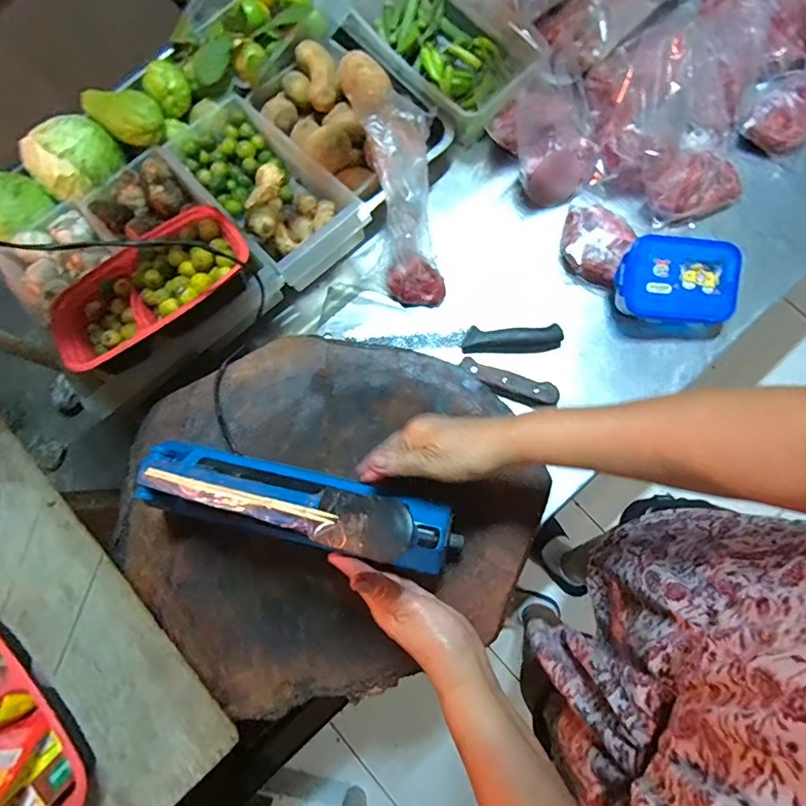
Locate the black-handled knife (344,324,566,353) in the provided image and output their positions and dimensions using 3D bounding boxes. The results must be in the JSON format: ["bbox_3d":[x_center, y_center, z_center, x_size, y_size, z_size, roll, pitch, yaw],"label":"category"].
[{"bbox_3d":[0.071,-0.083,0.661,0.266,0.032,0.025,-1,80,1],"label":"black-handled knife"}]

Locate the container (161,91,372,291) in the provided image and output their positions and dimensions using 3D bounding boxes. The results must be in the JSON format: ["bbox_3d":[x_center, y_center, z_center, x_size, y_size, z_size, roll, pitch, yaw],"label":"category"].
[{"bbox_3d":[-0.186,-0.283,0.652,0.132,0.076,0.303,-41,69,-6],"label":"container"}]

